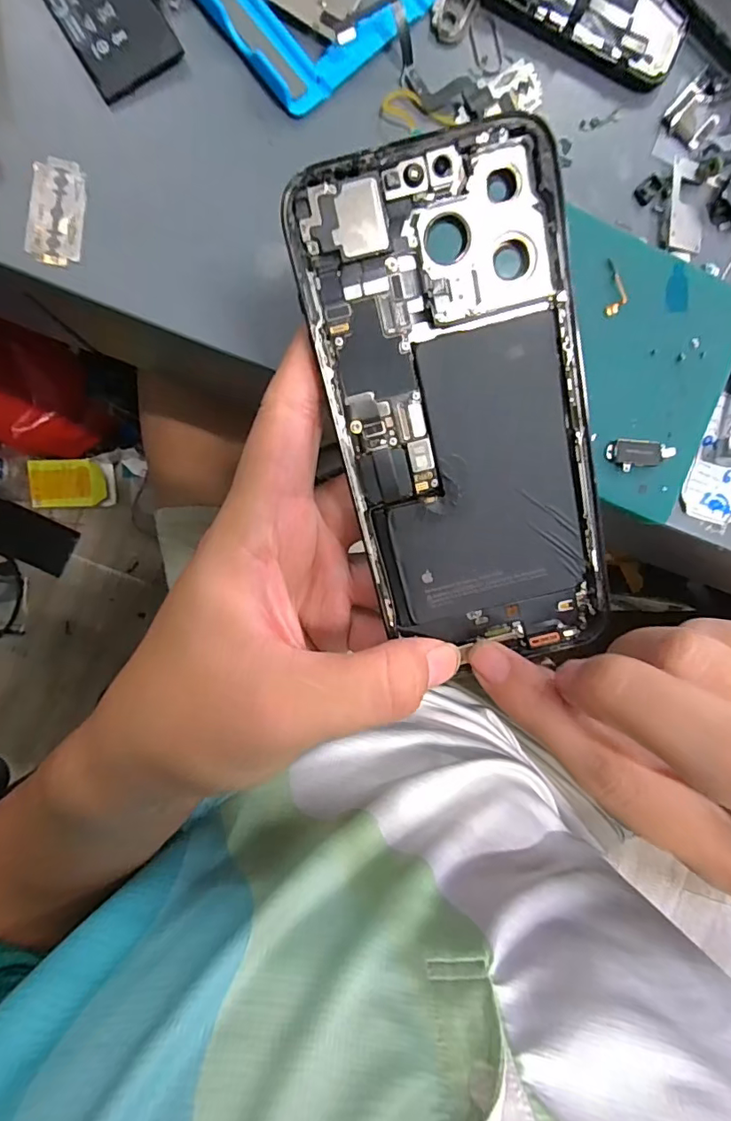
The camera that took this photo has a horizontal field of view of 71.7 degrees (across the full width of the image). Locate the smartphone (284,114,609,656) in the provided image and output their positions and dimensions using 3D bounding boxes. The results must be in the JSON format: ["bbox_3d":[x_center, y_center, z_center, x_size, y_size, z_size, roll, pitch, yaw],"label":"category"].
[{"bbox_3d":[0.031,-0.041,0.160,0.076,0.006,0.155,-15,107,2],"label":"smartphone"}]

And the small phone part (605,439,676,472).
[{"bbox_3d":[0.118,-0.045,0.217,0.028,0.005,0.013,3,92,-5],"label":"small phone part"}]

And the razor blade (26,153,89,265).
[{"bbox_3d":[-0.128,-0.145,0.209,0.022,0.004,0.042,6,92,-5],"label":"razor blade"}]

